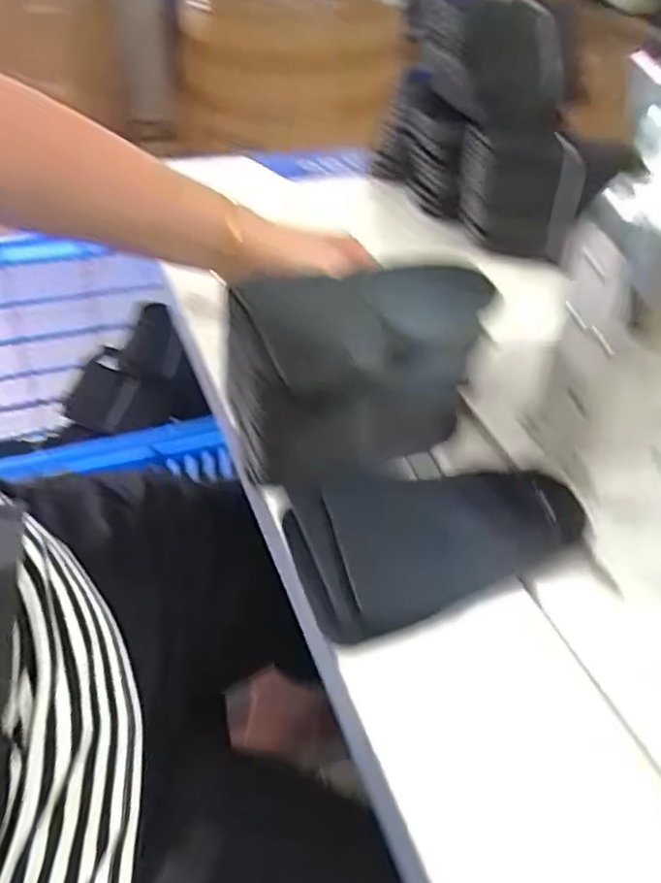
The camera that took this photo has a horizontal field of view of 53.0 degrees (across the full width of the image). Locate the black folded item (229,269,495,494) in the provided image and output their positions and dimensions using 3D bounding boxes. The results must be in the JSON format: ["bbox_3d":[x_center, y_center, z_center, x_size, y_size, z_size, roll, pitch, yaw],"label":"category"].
[{"bbox_3d":[0.017,-0.044,0.402,0.149,0.094,0.092,-14,46,-21],"label":"black folded item"}]

